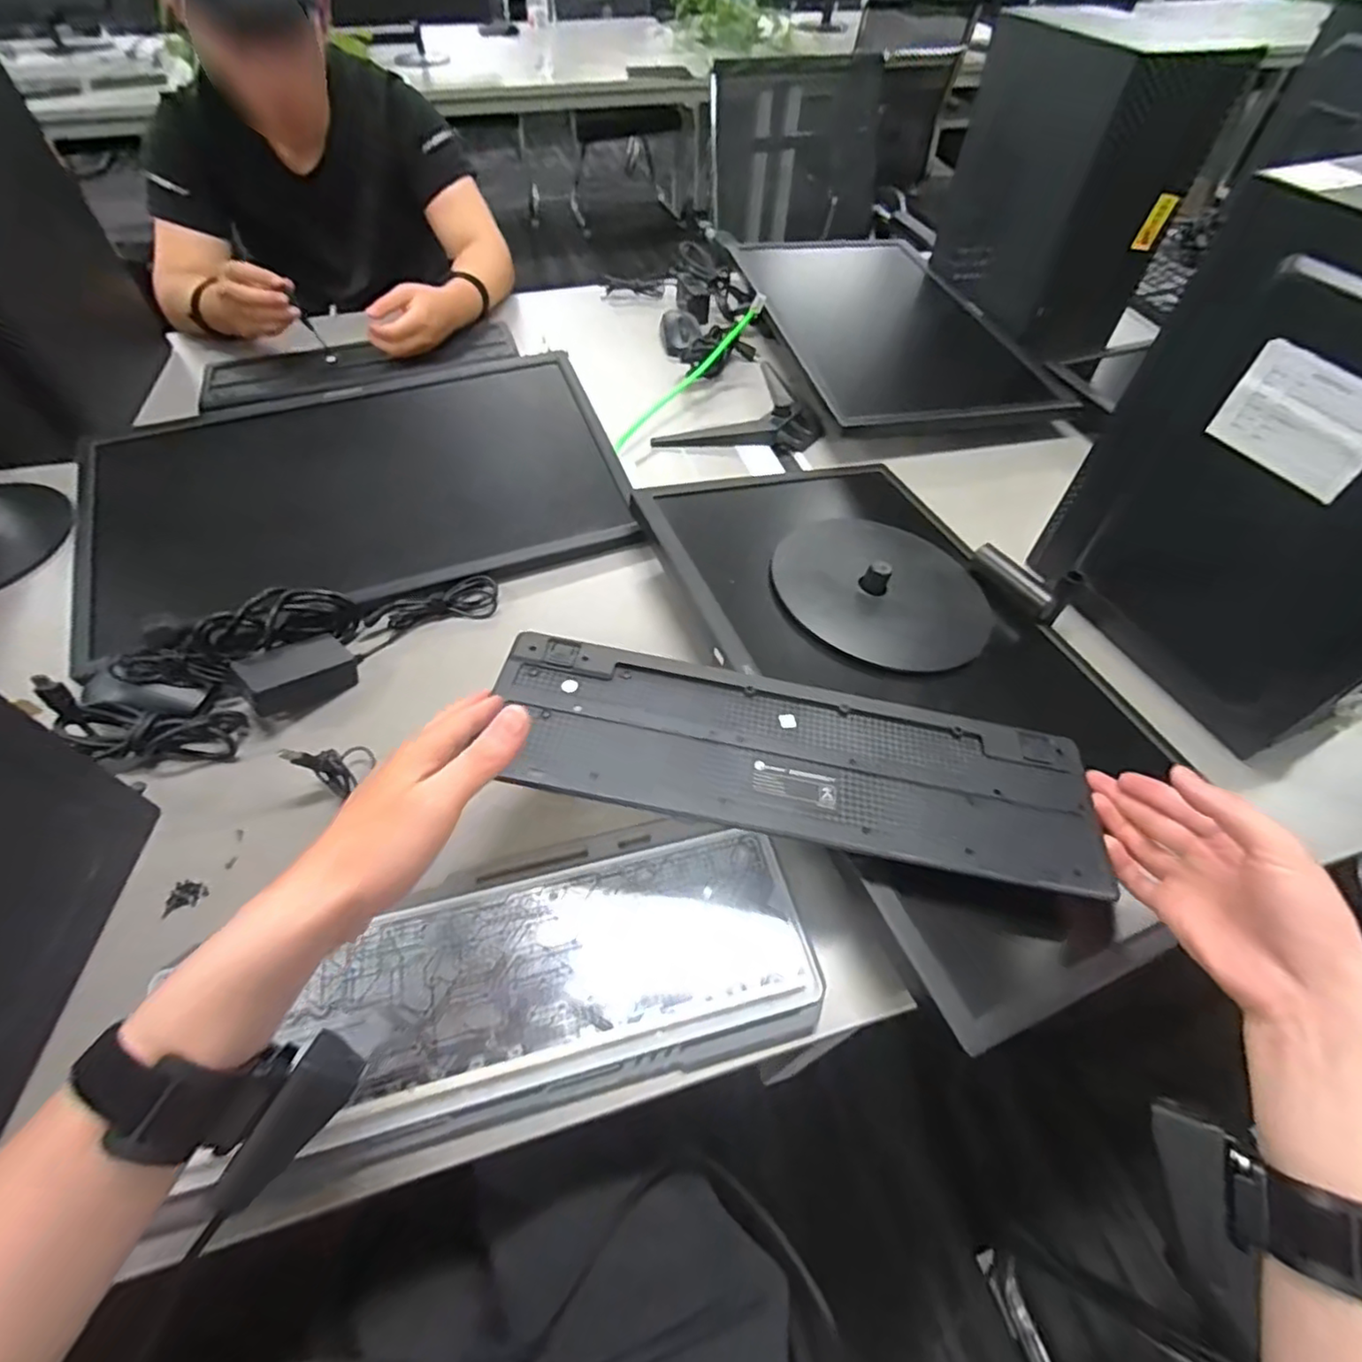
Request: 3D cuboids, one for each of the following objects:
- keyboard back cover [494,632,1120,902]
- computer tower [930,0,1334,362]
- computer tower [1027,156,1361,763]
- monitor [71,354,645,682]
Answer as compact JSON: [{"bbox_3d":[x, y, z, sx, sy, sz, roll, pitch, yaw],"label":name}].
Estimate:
[{"bbox_3d":[0.079,0.051,0.441,0.410,0.011,0.124,12,54,0],"label":"keyboard back cover"},{"bbox_3d":[0.532,-0.704,0.904,0.175,0.330,0.312,-9,54,-7],"label":"computer tower"},{"bbox_3d":[0.479,-0.155,0.490,0.160,0.331,0.283,-20,56,-15],"label":"computer tower"},{"bbox_3d":[-0.344,-0.210,0.701,0.543,0.066,0.323,-18,56,-14],"label":"monitor"}]

